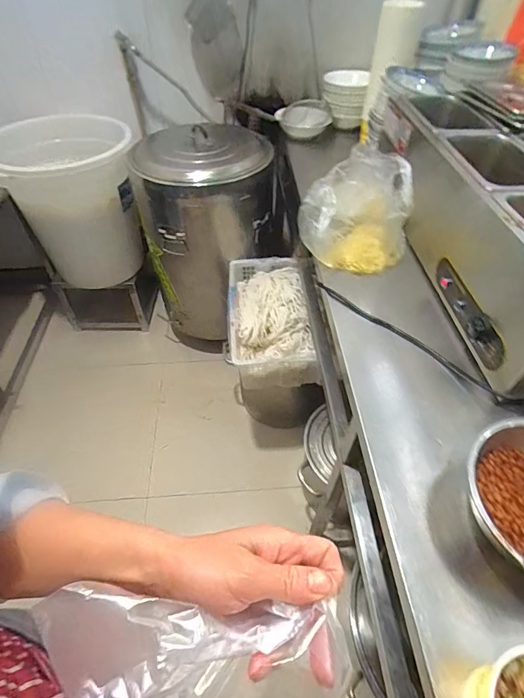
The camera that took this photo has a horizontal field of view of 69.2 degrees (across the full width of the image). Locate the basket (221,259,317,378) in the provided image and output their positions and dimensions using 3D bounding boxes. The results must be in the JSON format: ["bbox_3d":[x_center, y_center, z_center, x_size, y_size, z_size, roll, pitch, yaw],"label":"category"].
[{"bbox_3d":[0.009,-0.126,1.213,0.252,0.109,0.454,-3,49,-3],"label":"basket"}]

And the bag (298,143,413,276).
[{"bbox_3d":[0.198,-0.308,0.842,0.259,0.218,0.206,-10,50,-9],"label":"bag"}]

